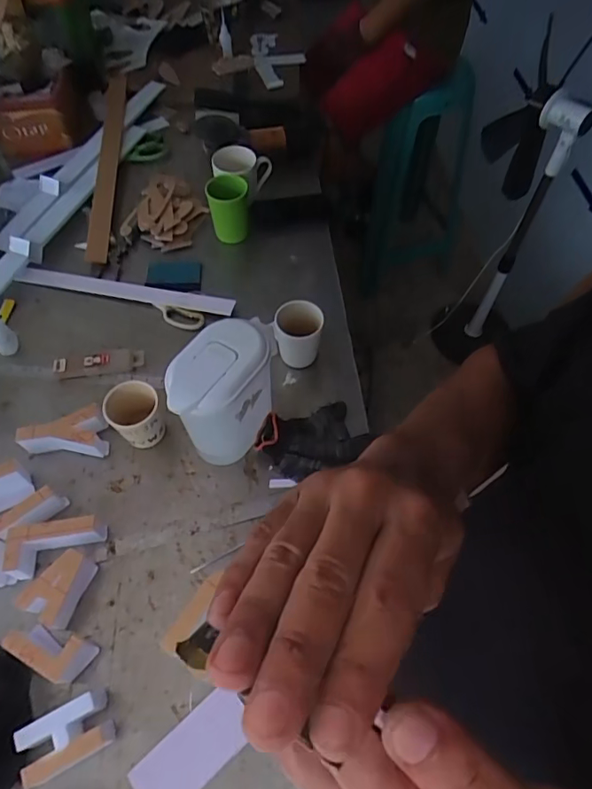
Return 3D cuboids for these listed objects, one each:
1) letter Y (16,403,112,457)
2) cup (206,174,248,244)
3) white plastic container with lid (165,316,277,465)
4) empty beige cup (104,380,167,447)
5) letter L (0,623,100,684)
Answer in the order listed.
[{"bbox_3d":[-0.333,0.049,0.727,0.116,0.051,0.065,2,59,3],"label":"letter Y"},{"bbox_3d":[-0.124,-0.343,0.934,0.076,0.095,0.086,-8,60,-6],"label":"cup"},{"bbox_3d":[-0.091,0.005,0.676,0.085,0.188,0.155,31,64,19],"label":"white plastic container with lid"},{"bbox_3d":[-0.228,0.031,0.718,0.073,0.085,0.081,-27,62,-14],"label":"empty beige cup"},{"bbox_3d":[-0.287,0.295,0.584,0.094,0.047,0.045,23,62,15],"label":"letter L"}]

